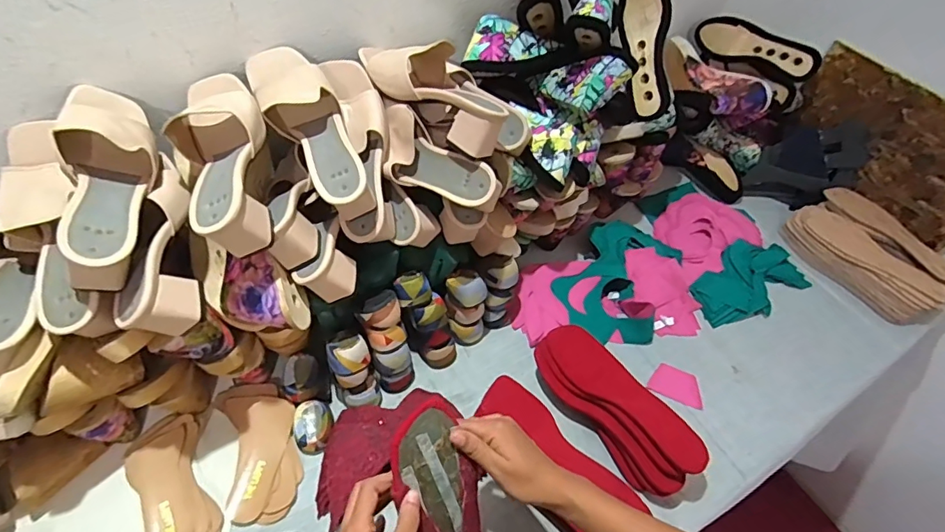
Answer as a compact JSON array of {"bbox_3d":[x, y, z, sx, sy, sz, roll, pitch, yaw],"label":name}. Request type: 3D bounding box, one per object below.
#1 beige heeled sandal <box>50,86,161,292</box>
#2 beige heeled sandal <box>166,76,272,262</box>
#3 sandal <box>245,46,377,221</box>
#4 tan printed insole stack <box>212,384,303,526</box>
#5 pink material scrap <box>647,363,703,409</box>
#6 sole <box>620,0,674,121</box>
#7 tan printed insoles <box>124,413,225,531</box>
[{"bbox_3d":[-0.371,-0.088,0.501,0.078,0.099,0.226,-12,54,-14],"label":"beige heeled sandal"},{"bbox_3d":[-0.273,-0.122,0.545,0.101,0.086,0.226,-22,56,-21],"label":"beige heeled sandal"},{"bbox_3d":[-0.194,-0.169,0.592,0.082,0.092,0.236,-27,75,-23],"label":"sandal"},{"bbox_3d":[-0.278,0.238,0.650,0.090,0.011,0.187,-17,55,-17],"label":"tan printed insole stack"},{"bbox_3d":[0.314,0.179,0.752,0.076,0.004,0.056,22,53,13],"label":"pink material scrap"},{"bbox_3d":[0.276,-0.345,0.777,0.072,0.077,0.225,-3,88,-7],"label":"sole"},{"bbox_3d":[-0.366,0.271,0.604,0.084,0.021,0.177,-27,58,-23],"label":"tan printed insoles"}]

